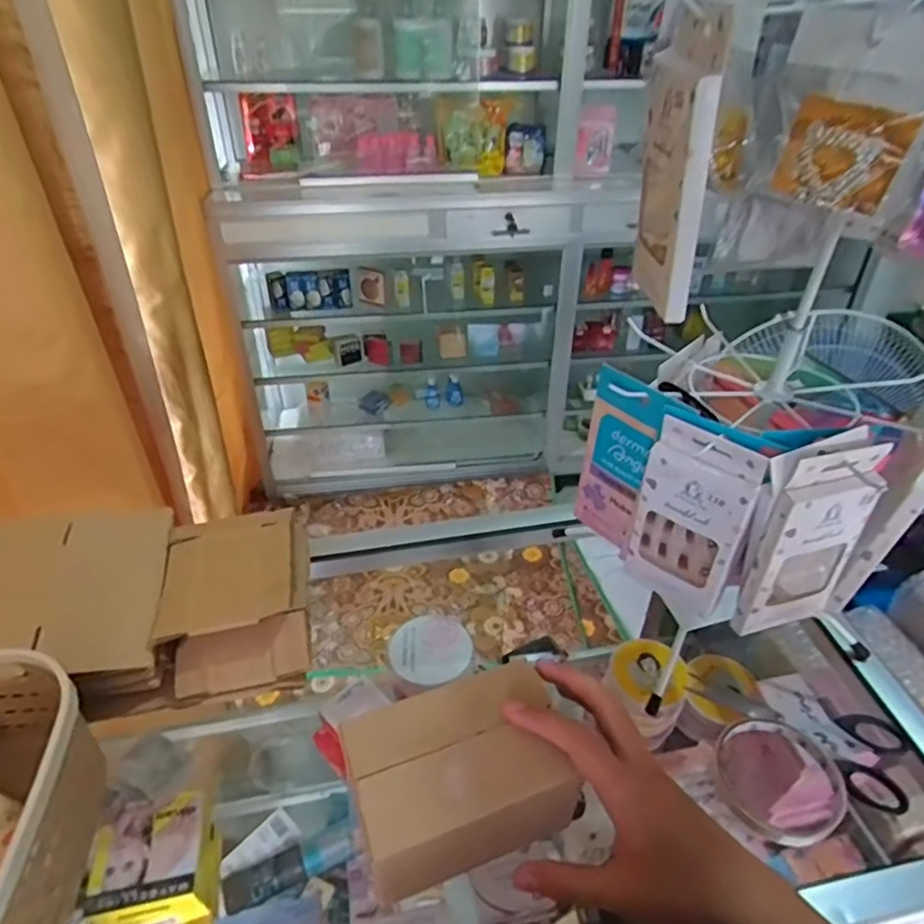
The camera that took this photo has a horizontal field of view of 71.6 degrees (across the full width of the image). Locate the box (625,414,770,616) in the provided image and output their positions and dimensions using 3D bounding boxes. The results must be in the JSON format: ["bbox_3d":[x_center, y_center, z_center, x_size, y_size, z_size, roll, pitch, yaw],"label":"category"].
[{"bbox_3d":[0.154,0.040,0.432,0.069,0.140,0.015,28,46,31],"label":"box"}]

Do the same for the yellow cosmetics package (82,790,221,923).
[{"bbox_3d":[-0.265,0.355,0.560,0.092,0.066,0.095,-7,38,-9],"label":"yellow cosmetics package"}]

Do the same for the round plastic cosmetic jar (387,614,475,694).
[{"bbox_3d":[-0.031,0.194,0.659,0.083,0.017,0.079,0,38,0],"label":"round plastic cosmetic jar"}]

